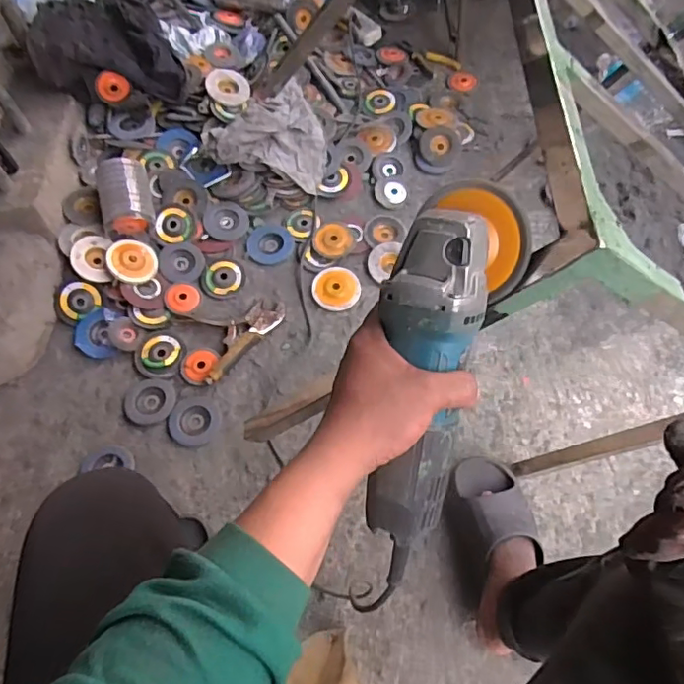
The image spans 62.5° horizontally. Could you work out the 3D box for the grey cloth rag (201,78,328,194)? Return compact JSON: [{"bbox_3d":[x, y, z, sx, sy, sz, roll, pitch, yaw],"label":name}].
[{"bbox_3d":[-0.157,-0.466,1.249,0.255,0.118,0.230,7,63,6],"label":"grey cloth rag"}]

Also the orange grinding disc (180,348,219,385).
[{"bbox_3d":[-0.272,0.043,1.071,0.069,0.014,0.074,-1,62,2],"label":"orange grinding disc"}]

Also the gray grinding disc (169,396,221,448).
[{"bbox_3d":[-0.270,0.145,1.029,0.086,0.008,0.090,4,73,-12],"label":"gray grinding disc"}]

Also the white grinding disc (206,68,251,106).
[{"bbox_3d":[-0.253,-0.565,1.253,0.094,0.014,0.092,7,69,-17],"label":"white grinding disc"}]

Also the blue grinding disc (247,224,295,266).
[{"bbox_3d":[-0.151,-0.208,1.200,0.096,0.007,0.102,-1,62,2],"label":"blue grinding disc"}]

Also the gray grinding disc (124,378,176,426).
[{"bbox_3d":[-0.357,0.112,1.050,0.094,0.011,0.086,-1,62,2],"label":"gray grinding disc"}]

